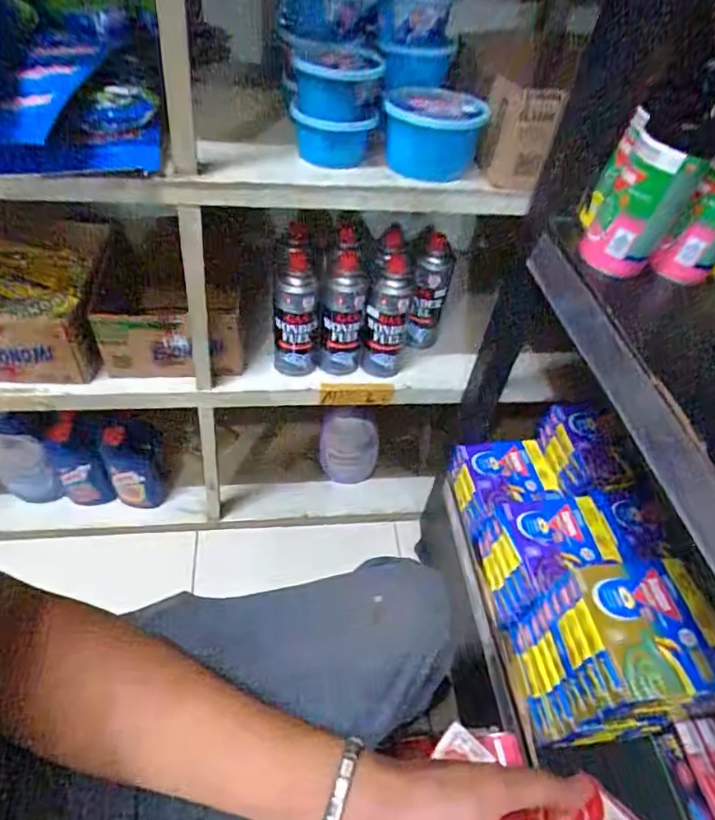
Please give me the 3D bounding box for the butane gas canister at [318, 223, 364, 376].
[{"bbox_3d":[-0.023,-0.154,0.777,0.060,0.225,0.056,0,48,-6],"label":"butane gas canister"}]

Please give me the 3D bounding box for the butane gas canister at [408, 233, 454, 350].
[{"bbox_3d":[0.110,-0.175,0.840,0.054,0.193,0.043,12,48,4],"label":"butane gas canister"}]

